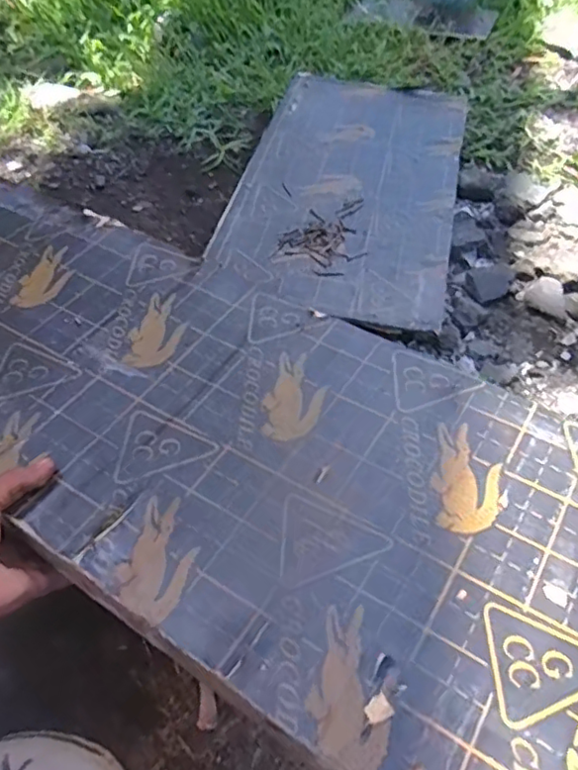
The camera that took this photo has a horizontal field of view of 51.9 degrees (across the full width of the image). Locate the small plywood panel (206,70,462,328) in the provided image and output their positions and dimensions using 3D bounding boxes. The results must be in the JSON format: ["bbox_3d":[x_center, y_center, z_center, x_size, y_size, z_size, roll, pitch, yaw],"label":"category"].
[{"bbox_3d":[0.111,-0.377,1.058,0.362,0.013,0.722,11,50,8],"label":"small plywood panel"}]

